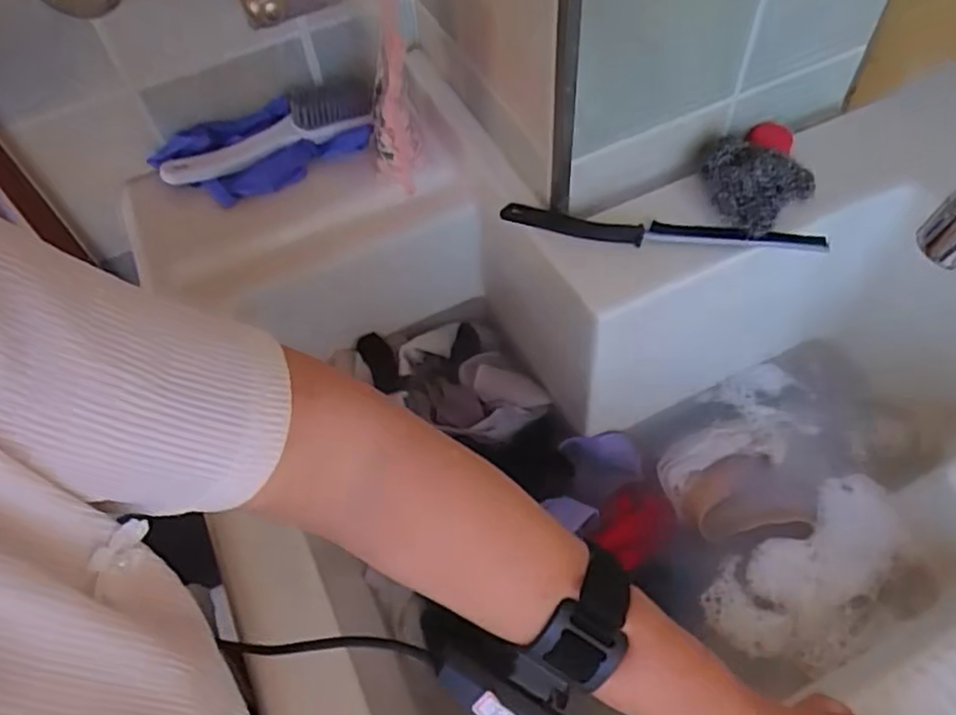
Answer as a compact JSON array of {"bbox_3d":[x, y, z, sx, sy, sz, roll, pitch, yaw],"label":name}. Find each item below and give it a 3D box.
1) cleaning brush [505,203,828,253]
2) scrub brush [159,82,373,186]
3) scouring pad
[{"bbox_3d":[0.124,-0.089,0.480,0.217,0.011,0.020,7,58,8],"label":"cleaning brush"},{"bbox_3d":[-0.173,-0.187,0.565,0.176,0.035,0.038,-18,58,-7],"label":"scrub brush"},{"bbox_3d":[0.190,-0.123,0.476,0.066,0.030,0.060,-38,62,-19],"label":"scouring pad"}]

